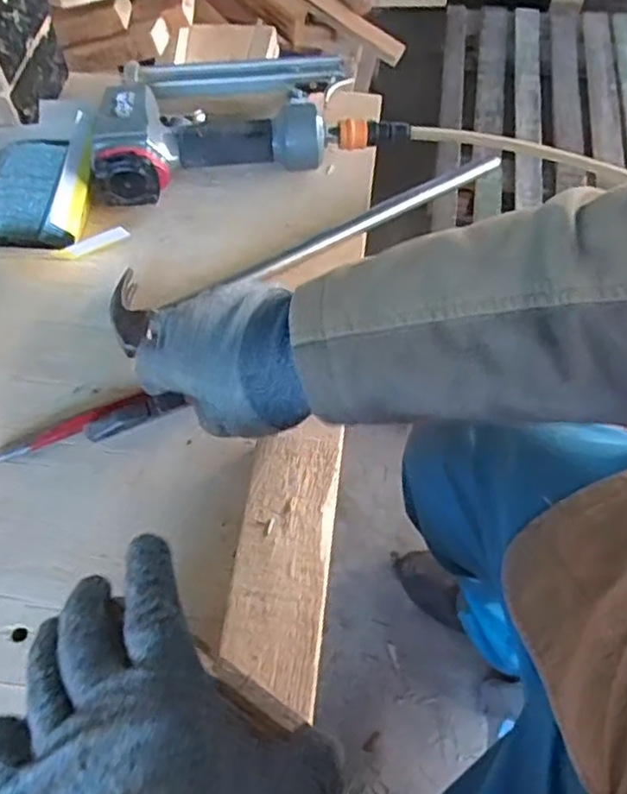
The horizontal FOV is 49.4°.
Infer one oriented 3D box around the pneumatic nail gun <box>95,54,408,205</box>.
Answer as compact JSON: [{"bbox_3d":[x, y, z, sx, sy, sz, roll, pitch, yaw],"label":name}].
[{"bbox_3d":[-0.070,-0.268,0.627,0.274,0.058,0.157,-15,61,-6],"label":"pneumatic nail gun"}]

